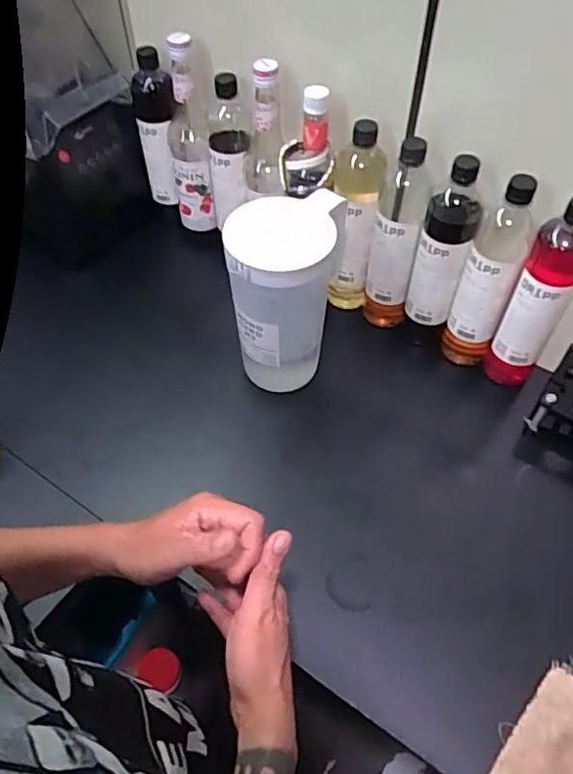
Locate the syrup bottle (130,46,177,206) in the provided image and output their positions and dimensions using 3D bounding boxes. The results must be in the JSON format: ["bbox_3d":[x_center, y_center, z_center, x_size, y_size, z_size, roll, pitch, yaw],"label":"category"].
[{"bbox_3d":[-0.199,-0.387,0.897,0.059,0.222,0.078,-14,54,-11],"label":"syrup bottle"}]

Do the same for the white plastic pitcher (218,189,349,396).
[{"bbox_3d":[-0.005,-0.108,0.750,0.119,0.249,0.143,10,54,7],"label":"white plastic pitcher"}]

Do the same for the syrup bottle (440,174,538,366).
[{"bbox_3d":[0.263,-0.138,0.762,0.061,0.291,0.067,23,56,16],"label":"syrup bottle"}]

